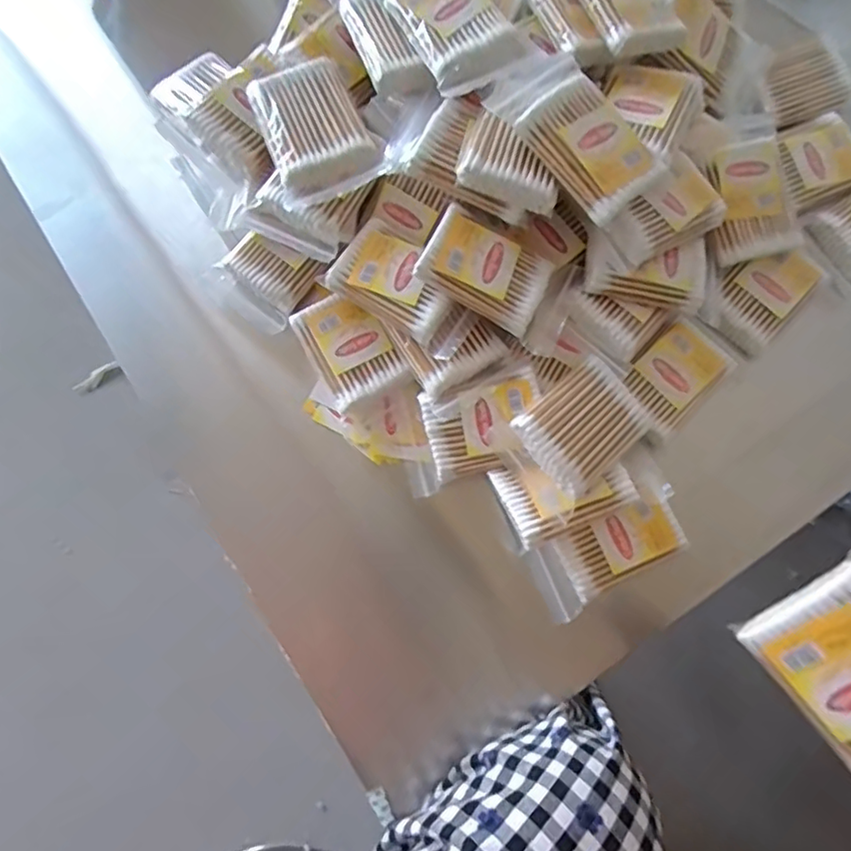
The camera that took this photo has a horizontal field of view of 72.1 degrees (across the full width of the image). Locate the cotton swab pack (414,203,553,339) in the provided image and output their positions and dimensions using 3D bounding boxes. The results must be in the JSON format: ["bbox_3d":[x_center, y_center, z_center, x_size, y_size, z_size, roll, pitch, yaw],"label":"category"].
[{"bbox_3d":[0.039,-0.087,0.338,0.081,0.015,0.049,29,73,-5],"label":"cotton swab pack"}]

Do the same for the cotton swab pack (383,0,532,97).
[{"bbox_3d":[0.018,-0.232,0.338,0.055,0.012,0.084,-26,79,-6],"label":"cotton swab pack"}]

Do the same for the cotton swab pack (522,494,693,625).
[{"bbox_3d":[0.107,0.075,0.341,0.088,0.019,0.043,-26,79,-6],"label":"cotton swab pack"}]

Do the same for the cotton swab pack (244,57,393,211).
[{"bbox_3d":[-0.063,-0.174,0.350,0.063,0.018,0.087,-19,78,-5],"label":"cotton swab pack"}]

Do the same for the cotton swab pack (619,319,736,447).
[{"bbox_3d":[0.154,-0.028,0.366,0.071,0.012,0.047,-44,81,-10],"label":"cotton swab pack"}]

